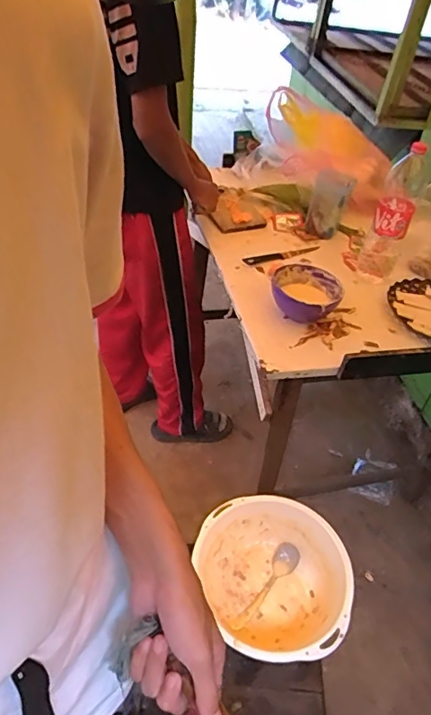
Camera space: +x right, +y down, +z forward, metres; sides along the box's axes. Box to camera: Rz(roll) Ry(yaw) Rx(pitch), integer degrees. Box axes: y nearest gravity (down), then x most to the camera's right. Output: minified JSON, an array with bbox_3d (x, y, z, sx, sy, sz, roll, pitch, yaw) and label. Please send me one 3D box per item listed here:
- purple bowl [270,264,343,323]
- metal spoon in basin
[{"bbox_3d":[0.185,-0.130,1.083,0.157,0.075,0.139,19,45,12],"label":"purple bowl"},{"bbox_3d":[0.081,0.382,0.852,0.042,0.025,0.165,35,51,26],"label":"metal spoon in basin"}]

